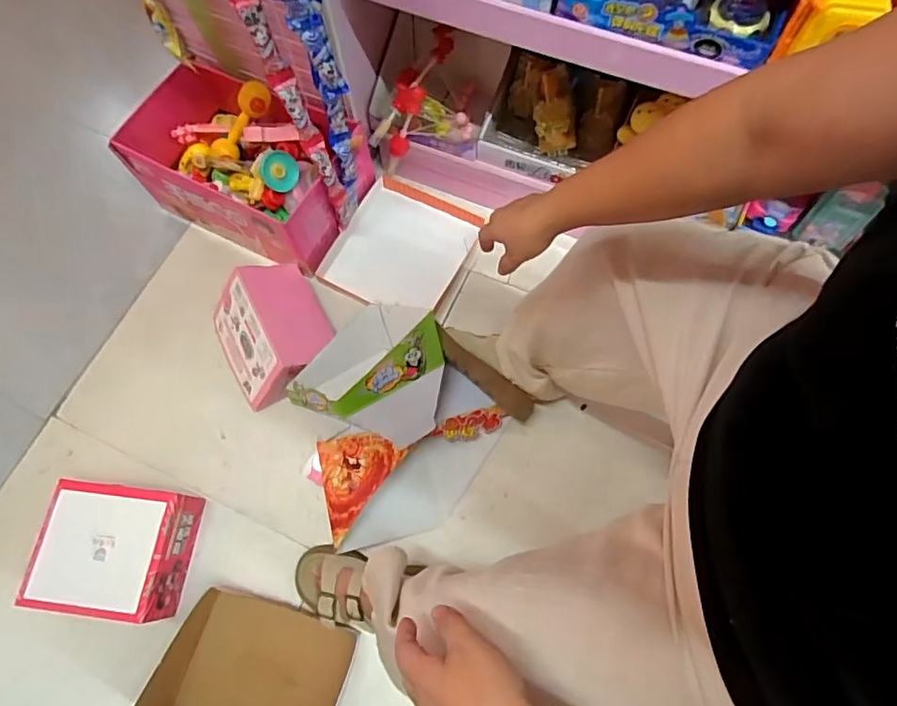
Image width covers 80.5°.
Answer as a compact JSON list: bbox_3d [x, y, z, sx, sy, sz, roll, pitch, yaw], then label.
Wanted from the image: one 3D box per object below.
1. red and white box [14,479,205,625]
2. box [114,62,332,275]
[{"bbox_3d":[-0.550,0.323,0.880,0.214,0.102,0.196,6,70,5],"label":"red and white box"},{"bbox_3d":[-0.400,-0.378,1.082,0.416,0.182,0.276,29,74,12],"label":"box"}]

